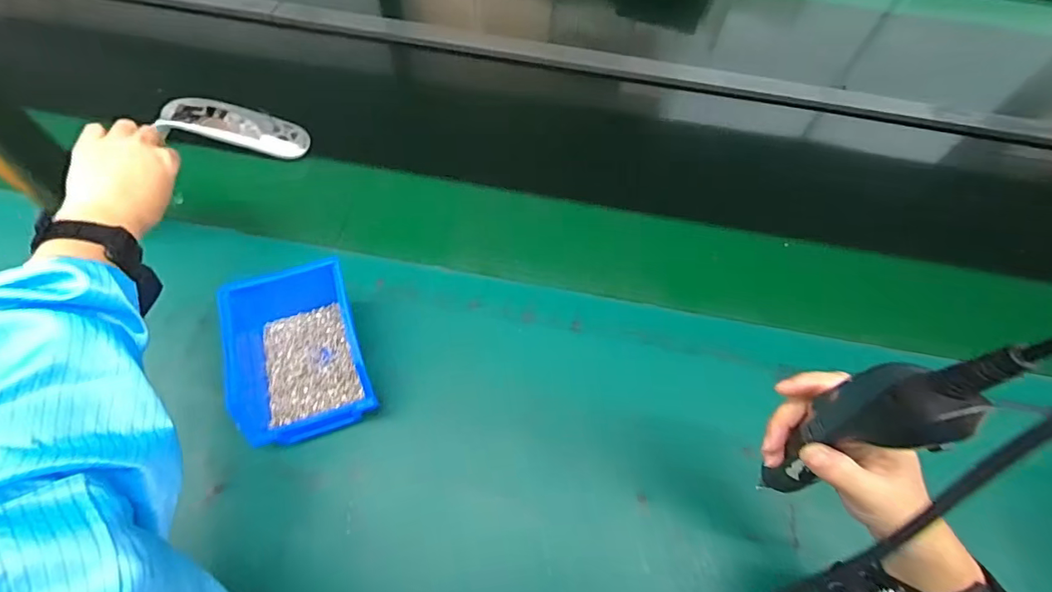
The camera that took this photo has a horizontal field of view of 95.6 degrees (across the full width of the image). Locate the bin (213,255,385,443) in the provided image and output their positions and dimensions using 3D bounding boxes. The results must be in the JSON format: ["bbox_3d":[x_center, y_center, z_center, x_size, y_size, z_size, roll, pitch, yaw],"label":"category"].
[{"bbox_3d":[-0.210,0.045,0.446,0.109,0.077,0.170,-17,63,-12],"label":"bin"}]

